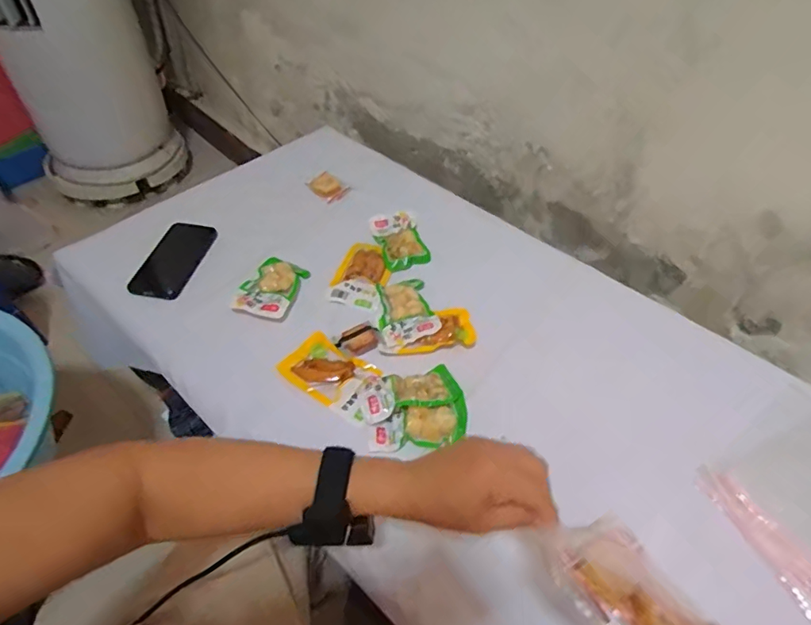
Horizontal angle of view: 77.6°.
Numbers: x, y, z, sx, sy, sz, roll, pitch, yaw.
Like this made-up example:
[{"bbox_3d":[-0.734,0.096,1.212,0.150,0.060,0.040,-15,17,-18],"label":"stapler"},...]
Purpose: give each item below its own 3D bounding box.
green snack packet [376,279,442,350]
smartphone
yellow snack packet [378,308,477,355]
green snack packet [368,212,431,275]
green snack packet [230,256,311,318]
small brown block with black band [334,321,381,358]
[{"bbox_3d":[-0.001,-0.006,0.721,0.079,0.023,0.114,-8,51,-10],"label":"green snack packet"},{"bbox_3d":[-0.356,-0.083,0.780,0.076,0.014,0.150,10,50,5],"label":"smartphone"},{"bbox_3d":[0.030,0.025,0.696,0.134,0.016,0.064,-11,51,-13],"label":"yellow snack packet"},{"bbox_3d":[-0.012,-0.126,0.834,0.078,0.024,0.122,-13,52,-14],"label":"green snack packet"},{"bbox_3d":[-0.198,-0.035,0.747,0.075,0.028,0.111,18,51,11],"label":"green snack packet"},{"bbox_3d":[-0.063,0.035,0.691,0.059,0.013,0.042,-24,55,-22],"label":"small brown block with black band"}]

